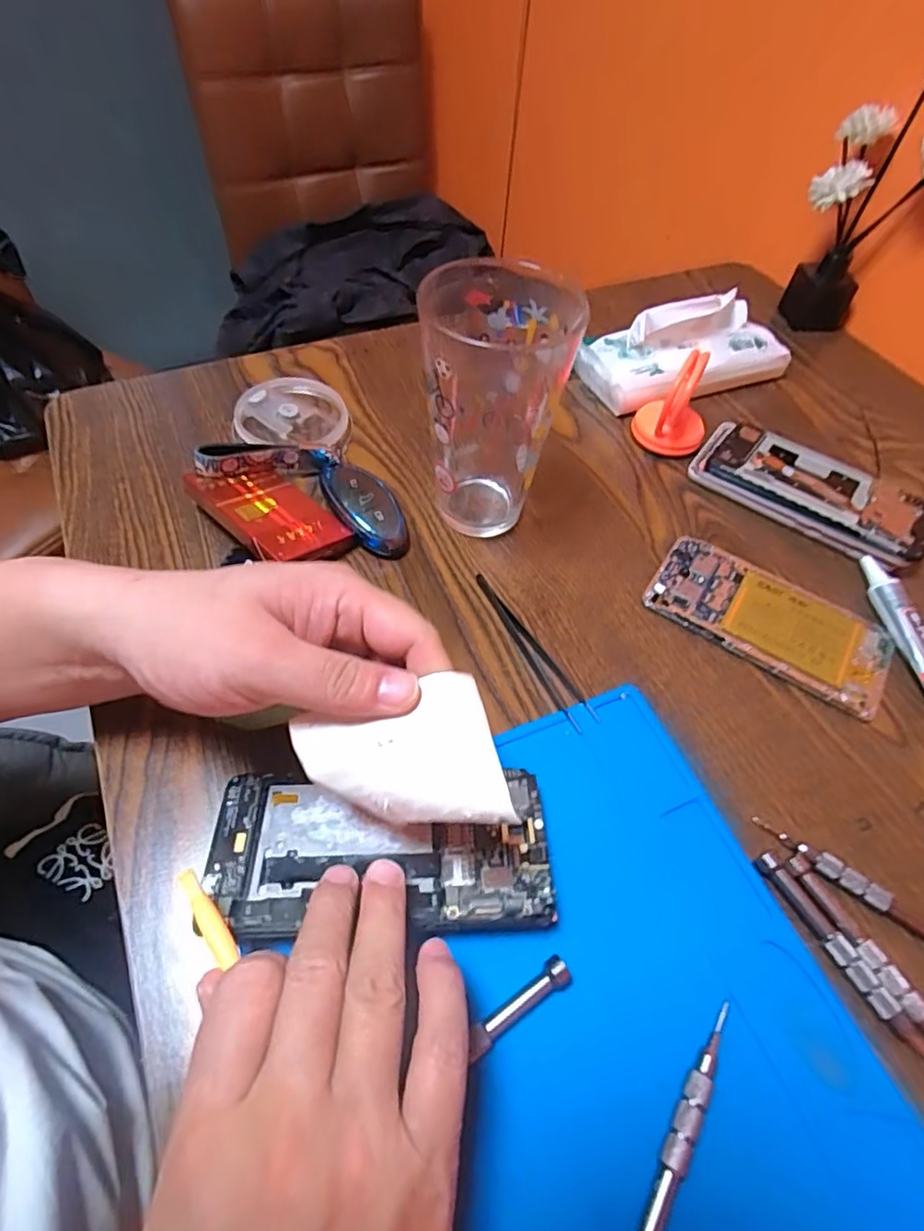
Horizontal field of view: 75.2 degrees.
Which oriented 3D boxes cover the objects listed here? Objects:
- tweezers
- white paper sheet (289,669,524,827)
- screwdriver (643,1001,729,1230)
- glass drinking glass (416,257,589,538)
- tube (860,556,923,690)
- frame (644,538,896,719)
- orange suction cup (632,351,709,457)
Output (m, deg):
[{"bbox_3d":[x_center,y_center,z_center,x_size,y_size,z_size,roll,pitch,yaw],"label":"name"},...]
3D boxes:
[{"bbox_3d":[0.043,0.018,0.354,0.017,0.007,0.112,-21,59,-18],"label":"tweezers"},{"bbox_3d":[-0.025,0.059,0.231,0.074,0.032,0.056,-8,56,-10],"label":"white paper sheet"},{"bbox_3d":[0.082,0.197,0.224,0.010,0.006,0.101,29,58,15],"label":"screwdriver"},{"bbox_3d":[0.018,-0.122,0.365,0.080,0.143,0.087,12,55,4],"label":"glass drinking glass"},{"bbox_3d":[0.273,0.007,0.370,0.025,0.020,0.103,-6,56,-8],"label":"tube"},{"bbox_3d":[0.190,0.001,0.372,0.141,0.009,0.070,31,59,17],"label":"frame"},{"bbox_3d":[0.160,-0.157,0.448,0.051,0.064,0.048,2,55,-3],"label":"orange suction cup"}]

